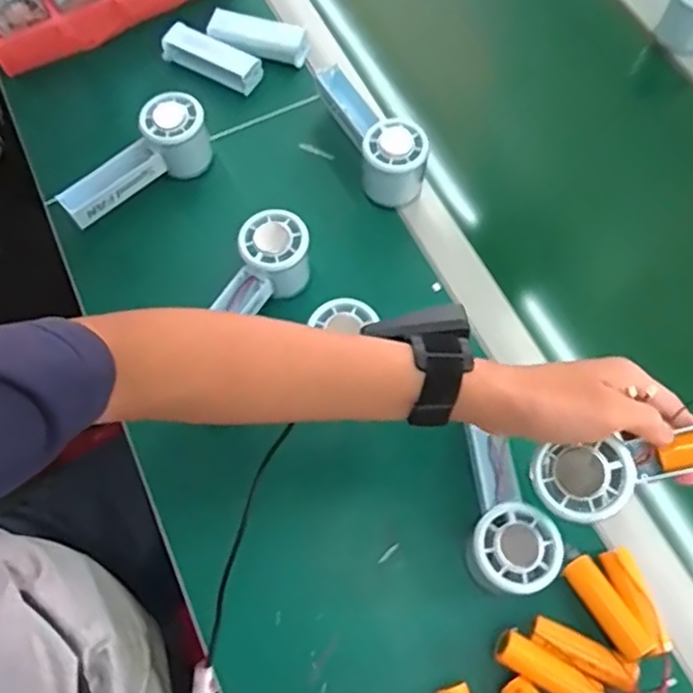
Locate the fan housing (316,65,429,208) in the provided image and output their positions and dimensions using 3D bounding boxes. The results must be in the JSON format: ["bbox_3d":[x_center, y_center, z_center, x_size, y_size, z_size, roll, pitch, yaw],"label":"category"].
[{"bbox_3d":[0.023,-0.202,0.610,0.057,0.062,0.150,-22,68,-9],"label":"fan housing"}]

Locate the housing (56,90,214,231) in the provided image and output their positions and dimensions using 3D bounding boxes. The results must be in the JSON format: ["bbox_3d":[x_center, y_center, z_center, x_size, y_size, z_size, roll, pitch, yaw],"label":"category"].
[{"bbox_3d":[-0.192,-0.169,0.611,0.147,0.061,0.051,-38,71,-1],"label":"housing"}]

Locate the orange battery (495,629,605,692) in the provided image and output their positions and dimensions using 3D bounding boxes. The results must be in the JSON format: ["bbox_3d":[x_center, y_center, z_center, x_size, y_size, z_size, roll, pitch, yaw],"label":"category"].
[{"bbox_3d":[0.136,0.216,0.435,0.075,0.015,0.022,26,69,12],"label":"orange battery"}]

